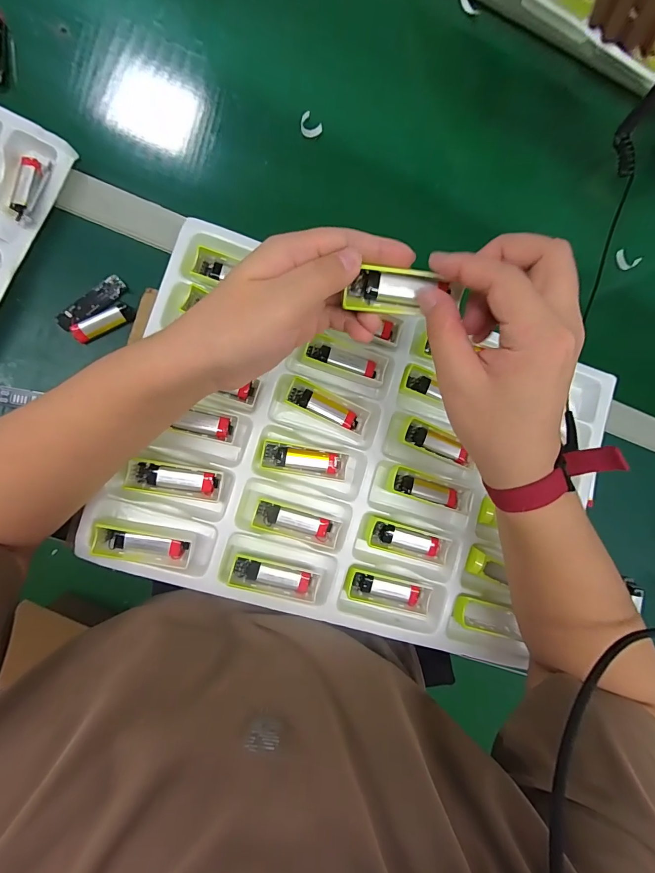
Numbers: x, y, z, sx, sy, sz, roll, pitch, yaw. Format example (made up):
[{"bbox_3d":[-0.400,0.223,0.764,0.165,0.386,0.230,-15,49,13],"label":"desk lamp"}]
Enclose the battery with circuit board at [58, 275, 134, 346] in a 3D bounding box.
[{"bbox_3d":[-0.214,-0.117,0.356,0.067,0.011,0.040,-42,95,-9],"label":"battery with circuit board"}]

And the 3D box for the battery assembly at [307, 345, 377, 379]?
[{"bbox_3d":[0.015,-0.072,0.363,0.069,0.014,0.015,16,85,-9],"label":"battery assembly"}]

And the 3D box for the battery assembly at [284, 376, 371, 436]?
[{"bbox_3d":[0.000,-0.028,0.355,0.079,0.018,0.025,25,84,-8],"label":"battery assembly"}]

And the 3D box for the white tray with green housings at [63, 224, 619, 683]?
[{"bbox_3d":[0.032,0.021,0.360,0.433,0.034,0.305,21,84,-8],"label":"white tray with green housings"}]

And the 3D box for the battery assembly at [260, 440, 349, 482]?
[{"bbox_3d":[-0.021,0.023,0.348,0.078,0.018,0.025,11,86,-9],"label":"battery assembly"}]

